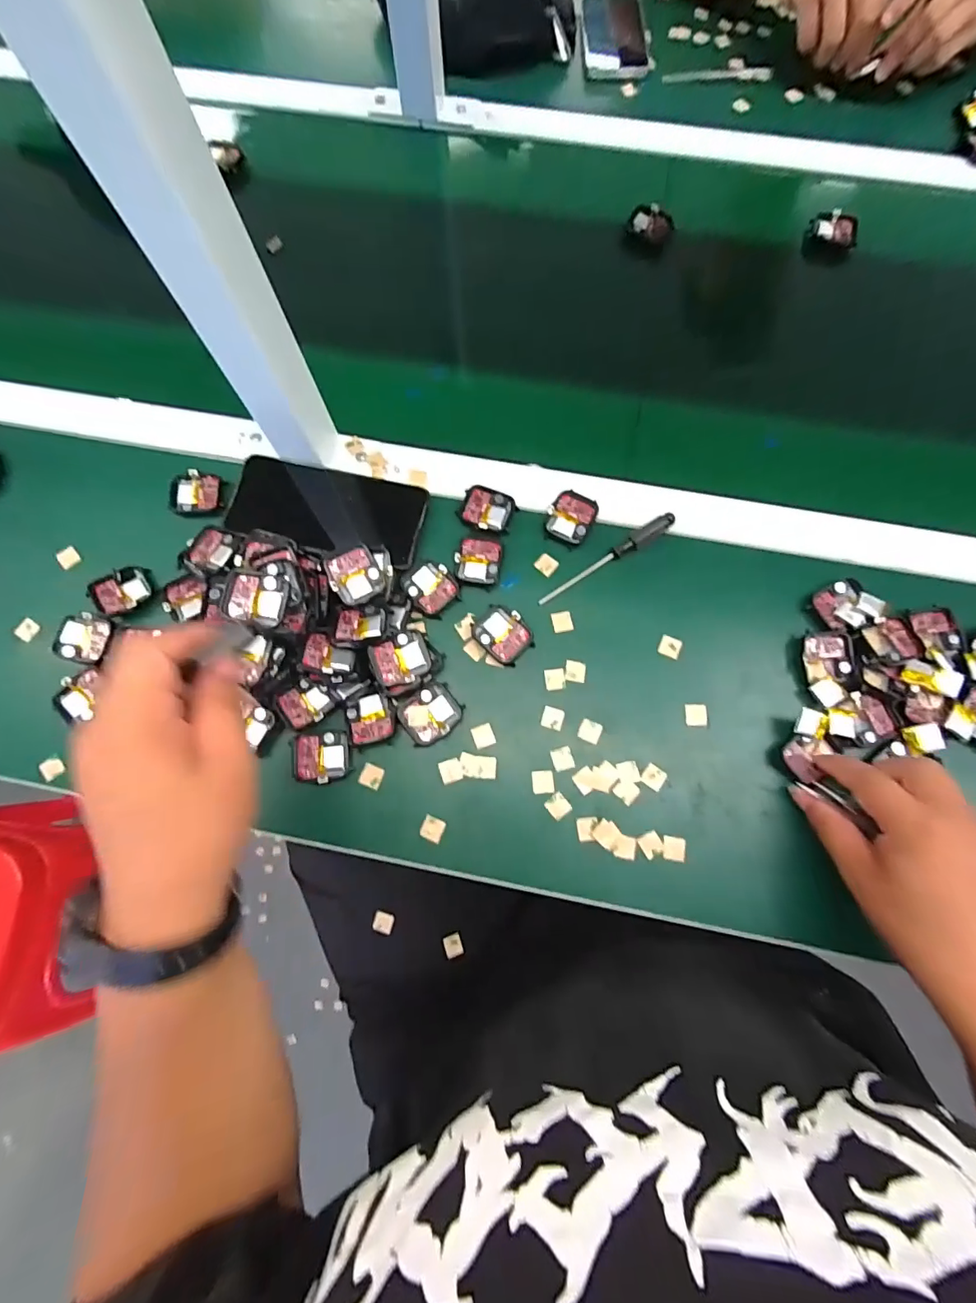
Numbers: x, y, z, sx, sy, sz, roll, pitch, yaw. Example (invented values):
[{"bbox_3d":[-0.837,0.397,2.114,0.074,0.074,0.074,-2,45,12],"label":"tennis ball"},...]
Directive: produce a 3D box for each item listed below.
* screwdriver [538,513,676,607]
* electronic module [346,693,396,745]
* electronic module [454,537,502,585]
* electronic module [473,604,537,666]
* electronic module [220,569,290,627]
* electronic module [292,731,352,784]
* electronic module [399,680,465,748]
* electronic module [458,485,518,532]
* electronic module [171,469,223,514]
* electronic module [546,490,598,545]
[{"bbox_3d":[0.099,-0.075,0.415,0.129,0.014,0.014,-34,79,-8],"label":"screwdriver"},{"bbox_3d":[-0.089,0.051,0.386,0.036,0.006,0.037,-17,77,-4],"label":"electronic module"},{"bbox_3d":[-0.008,-0.075,0.417,0.036,0.006,0.037,6,77,1],"label":"electronic module"},{"bbox_3d":[0.012,-0.014,0.403,0.038,0.011,0.046,-44,81,-10],"label":"electronic module"},{"bbox_3d":[-0.160,-0.037,0.348,0.042,0.009,0.035,13,76,4],"label":"electronic module"},{"bbox_3d":[-0.126,0.080,0.379,0.041,0.005,0.036,-6,77,-2],"label":"electronic module"},{"bbox_3d":[-0.044,0.048,0.387,0.044,0.008,0.039,-31,79,-7],"label":"electronic module"},{"bbox_3d":[-0.001,-0.122,0.428,0.044,0.005,0.038,20,77,4],"label":"electronic module"},{"bbox_3d":[-0.254,-0.139,0.436,0.043,0.011,0.038,-4,77,-1],"label":"electronic module"},{"bbox_3d":[0.070,-0.114,0.426,0.037,0.009,0.044,34,79,7],"label":"electronic module"}]

